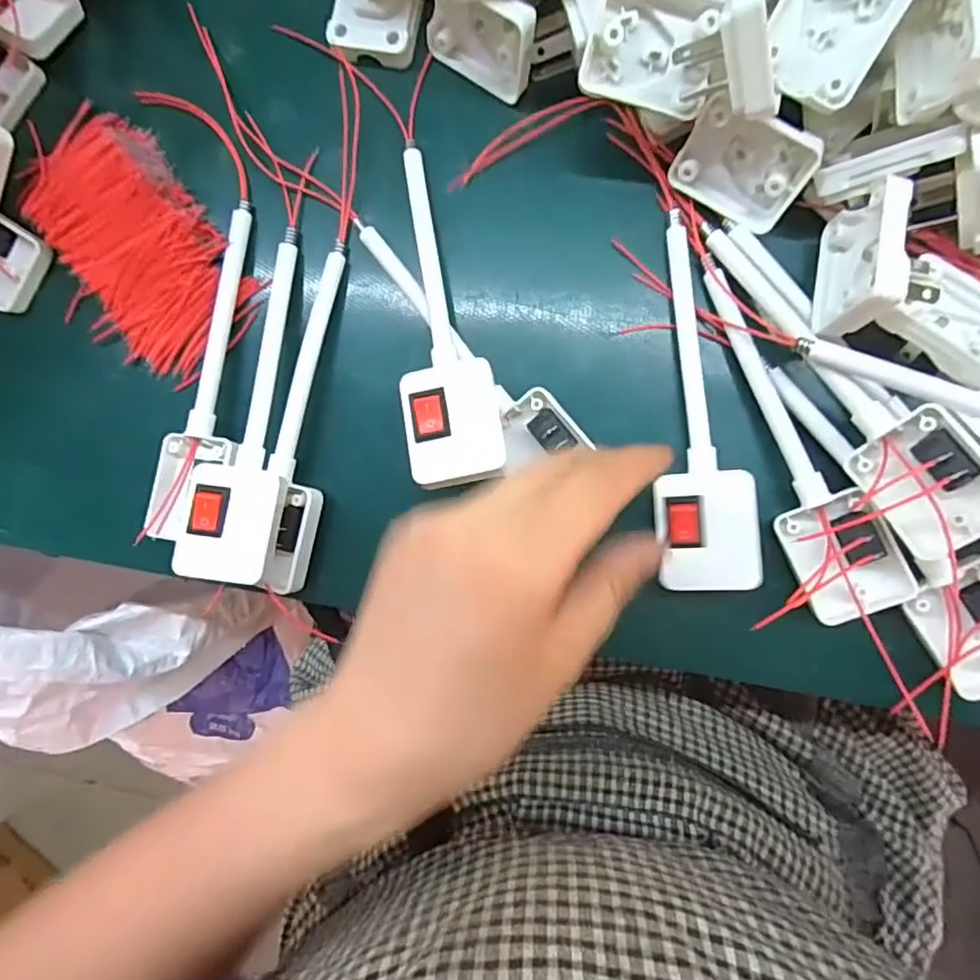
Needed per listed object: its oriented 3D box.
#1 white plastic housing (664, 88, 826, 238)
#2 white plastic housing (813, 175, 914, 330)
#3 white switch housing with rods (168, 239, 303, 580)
[{"bbox_3d":[0.100,-0.130,0.245,0.048,0.040,0.014,28,61,4],"label":"white plastic housing"},{"bbox_3d":[0.138,-0.083,0.231,0.016,0.037,0.051,9,91,6],"label":"white plastic housing"},{"bbox_3d":[-0.103,-0.038,0.271,0.037,0.014,0.155,4,75,7],"label":"white switch housing with rods"}]

